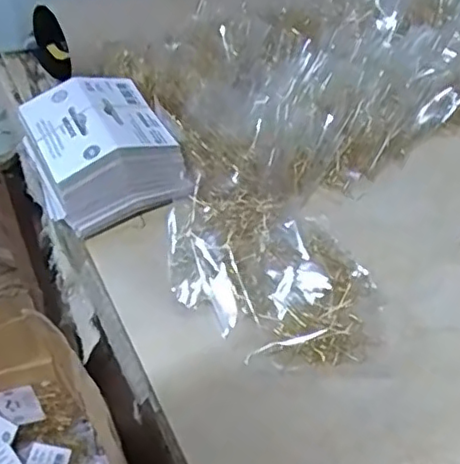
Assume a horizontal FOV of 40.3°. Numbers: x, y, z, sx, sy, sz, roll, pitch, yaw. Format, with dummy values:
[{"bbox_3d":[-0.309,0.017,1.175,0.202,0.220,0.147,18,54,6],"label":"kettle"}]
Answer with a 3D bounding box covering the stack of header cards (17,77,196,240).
[{"bbox_3d":[-0.102,-0.063,0.494,0.102,0.062,0.120,-21,50,-21],"label":"stack of header cards"}]

